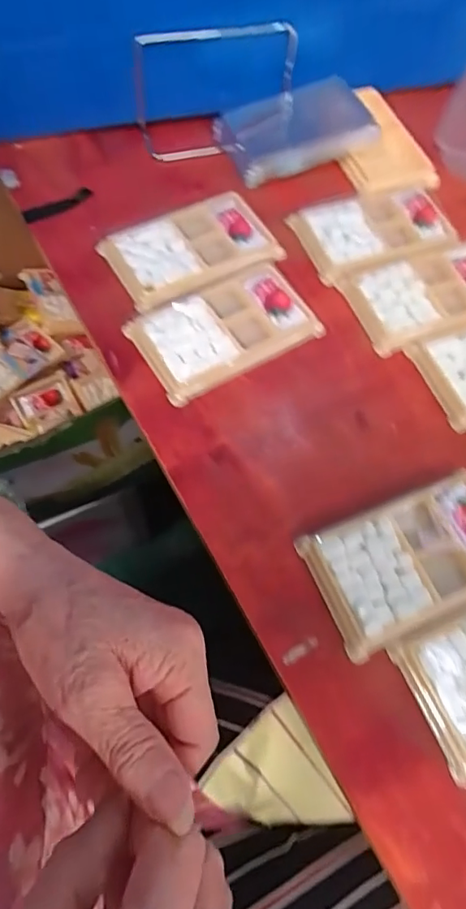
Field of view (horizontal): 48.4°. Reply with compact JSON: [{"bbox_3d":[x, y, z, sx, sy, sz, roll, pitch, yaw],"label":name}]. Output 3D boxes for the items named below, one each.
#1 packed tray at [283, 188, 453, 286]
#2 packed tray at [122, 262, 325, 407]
[{"bbox_3d":[0.127,-0.202,0.466,0.133,0.014,0.088,-21,68,-11],"label":"packed tray"},{"bbox_3d":[-0.004,-0.099,0.405,0.136,0.013,0.079,-29,70,-14],"label":"packed tray"}]

